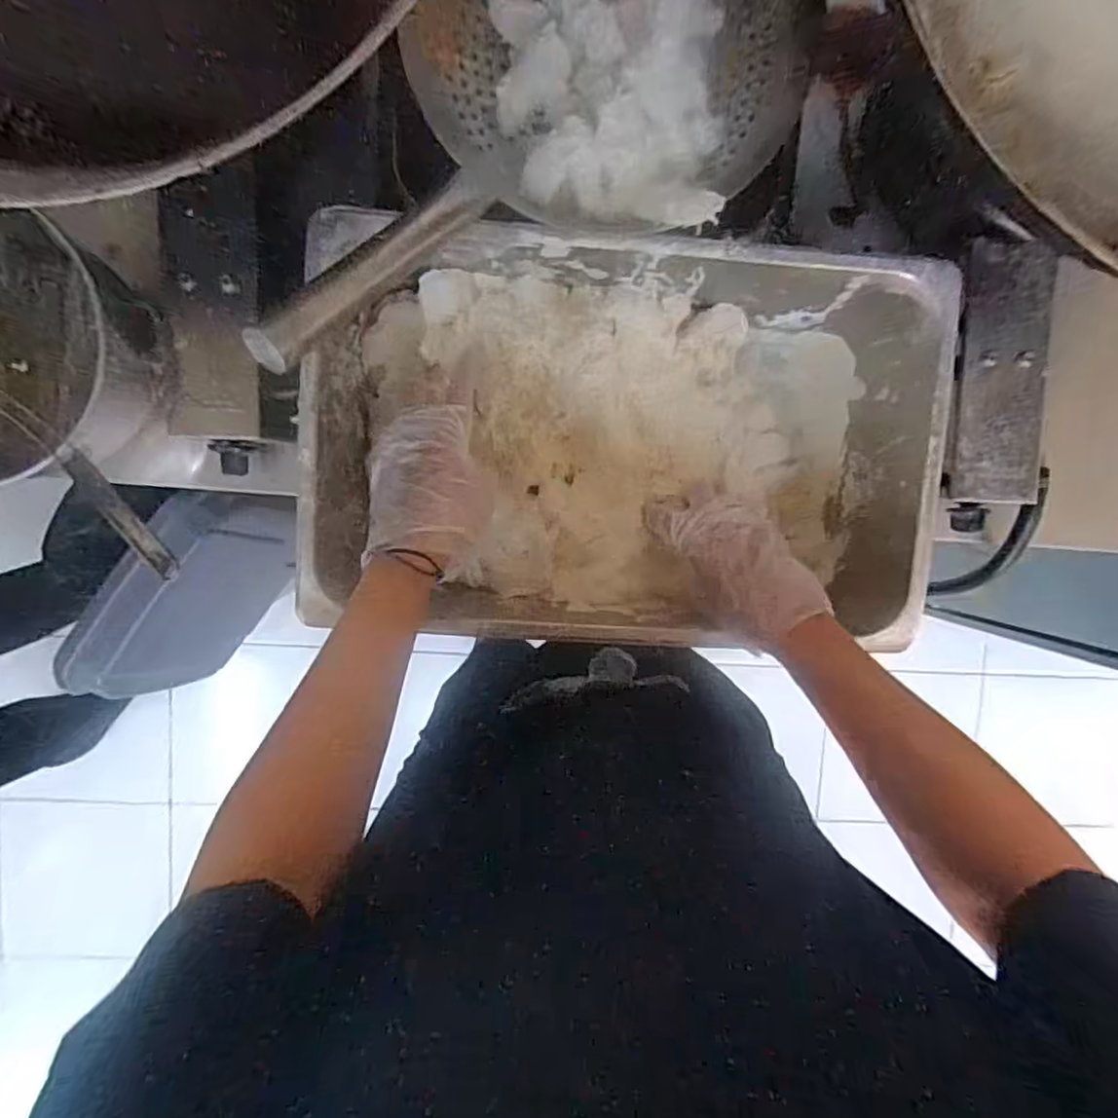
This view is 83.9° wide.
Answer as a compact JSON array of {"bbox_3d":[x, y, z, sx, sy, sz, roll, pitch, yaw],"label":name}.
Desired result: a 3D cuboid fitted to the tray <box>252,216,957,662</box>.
[{"bbox_3d":[0.053,-0.101,0.574,0.514,0.146,0.318,3,95,-3],"label":"tray"}]

